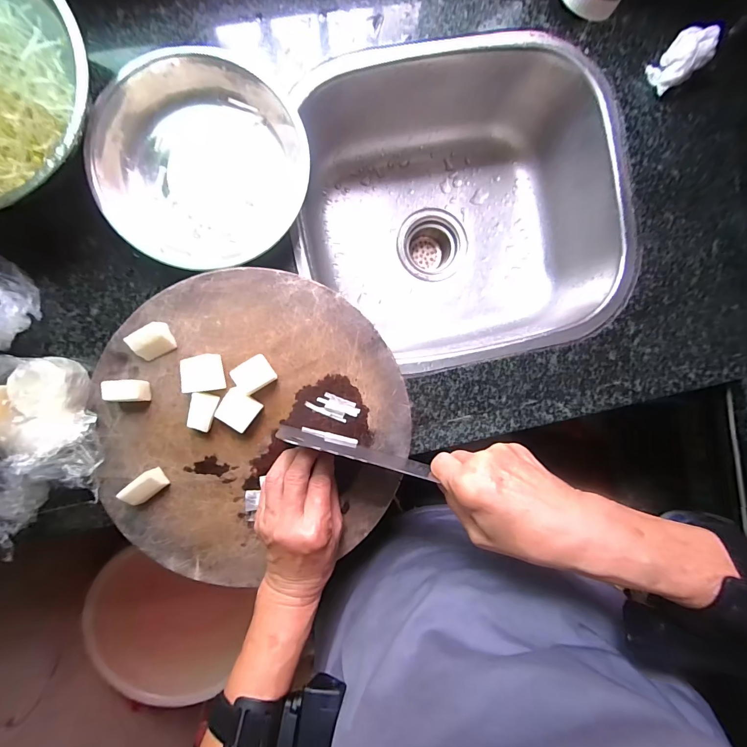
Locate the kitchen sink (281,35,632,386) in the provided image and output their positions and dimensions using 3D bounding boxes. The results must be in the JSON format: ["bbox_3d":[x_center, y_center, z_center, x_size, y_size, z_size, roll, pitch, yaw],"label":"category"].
[{"bbox_3d":[0.103,-0.205,0.501,0.359,0.176,0.366,-12,95,-4],"label":"kitchen sink"}]

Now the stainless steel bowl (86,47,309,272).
[{"bbox_3d":[-0.171,-0.206,0.370,0.192,0.036,0.196,0,94,-5],"label":"stainless steel bowl"}]

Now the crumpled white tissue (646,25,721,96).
[{"bbox_3d":[0.337,-0.345,0.404,0.055,0.038,0.042,-37,96,-2],"label":"crumpled white tissue"}]

